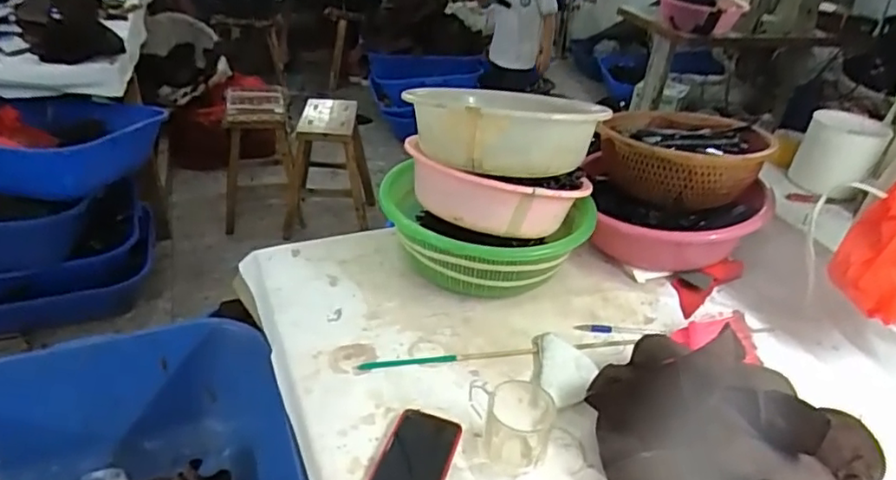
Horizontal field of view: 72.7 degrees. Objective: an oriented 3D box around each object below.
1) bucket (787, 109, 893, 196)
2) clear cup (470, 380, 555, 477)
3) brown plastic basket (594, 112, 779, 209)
[{"bbox_3d":[0.734,-0.163,1.151,0.124,0.133,0.124,3,33,-2],"label":"bucket"},{"bbox_3d":[0.077,0.209,0.700,0.090,0.071,0.089,0,33,-6],"label":"clear cup"},{"bbox_3d":[0.399,-0.153,1.051,0.274,0.100,0.267,22,37,25],"label":"brown plastic basket"}]

